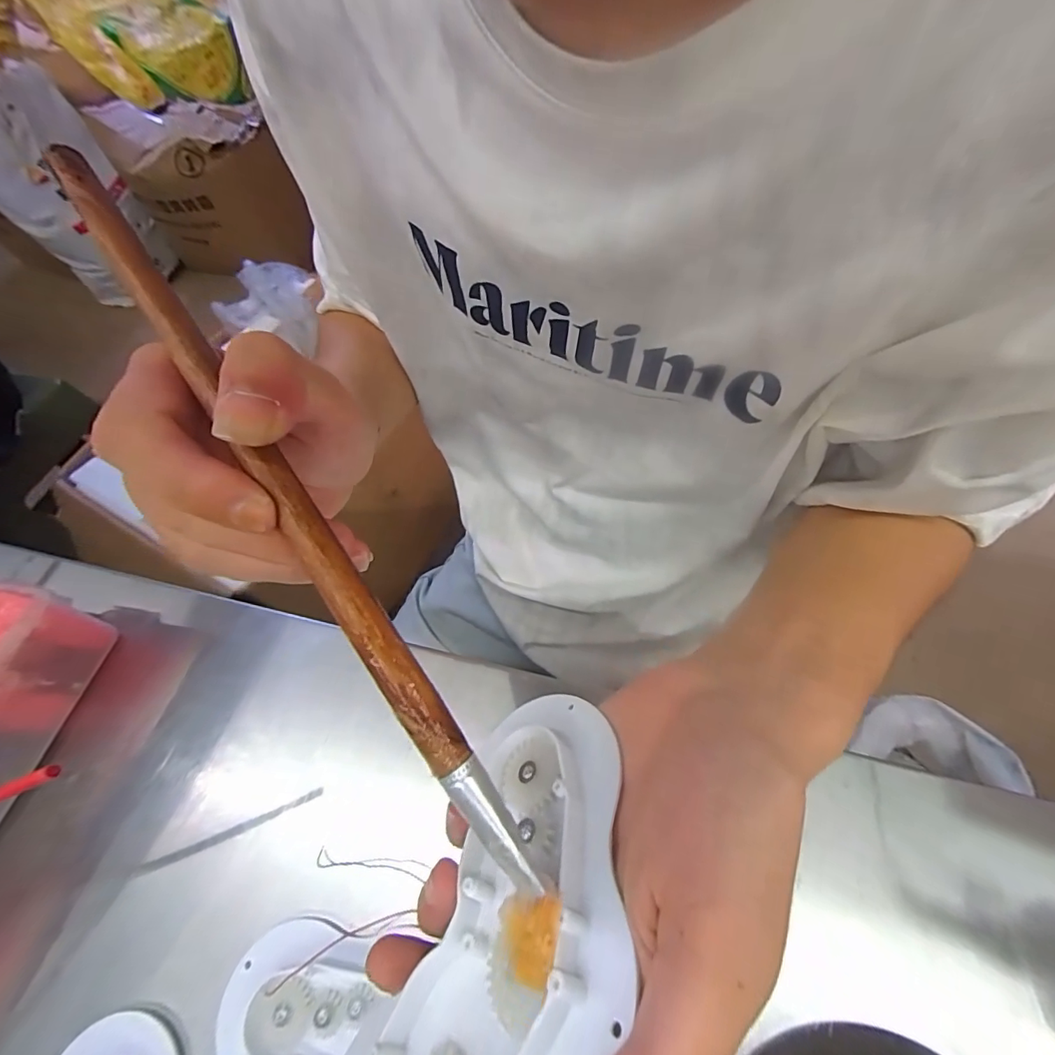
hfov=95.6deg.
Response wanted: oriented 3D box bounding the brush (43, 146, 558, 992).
[{"bbox_3d":[-0.068,0.003,0.139,0.019,0.014,0.267,-32,86,-14],"label":"brush"}]

